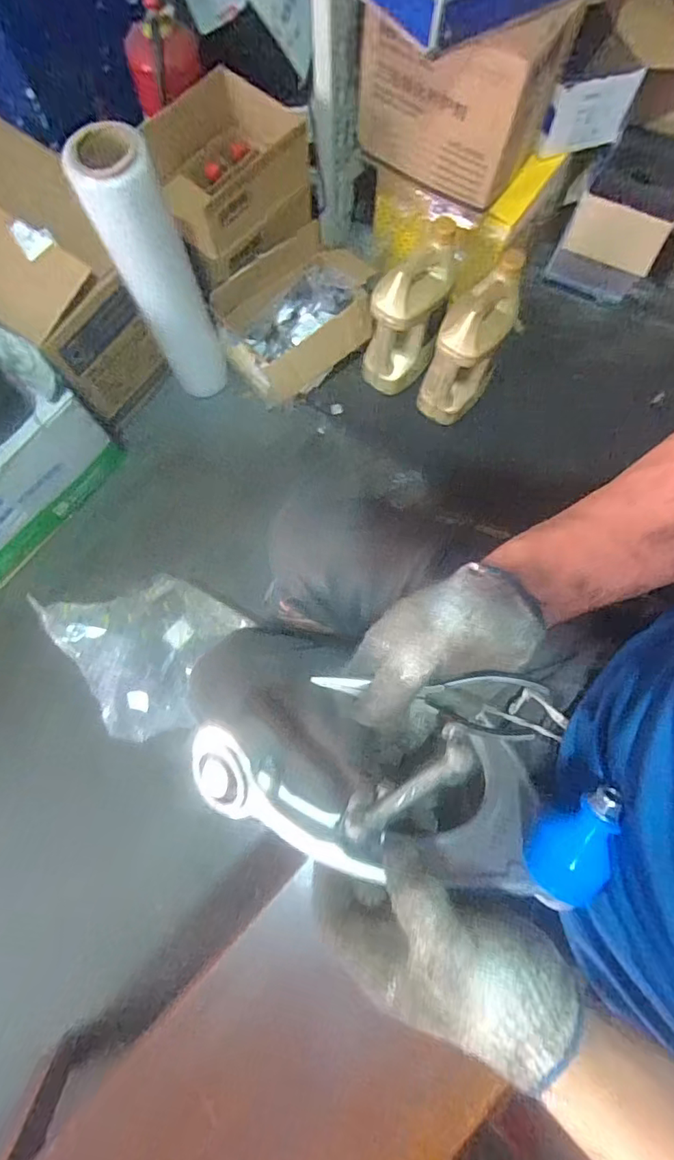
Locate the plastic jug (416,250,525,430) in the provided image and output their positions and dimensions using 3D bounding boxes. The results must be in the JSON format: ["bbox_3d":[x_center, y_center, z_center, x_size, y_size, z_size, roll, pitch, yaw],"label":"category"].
[{"bbox_3d":[0.277,-0.485,1.109,0.127,0.316,0.195,26,77,6],"label":"plastic jug"}]

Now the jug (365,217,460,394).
[{"bbox_3d":[0.149,-0.552,1.123,0.144,0.298,0.165,16,76,4],"label":"jug"}]

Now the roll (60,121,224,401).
[{"bbox_3d":[-0.320,-0.545,0.982,0.134,0.498,0.108,-35,78,-9],"label":"roll"}]

